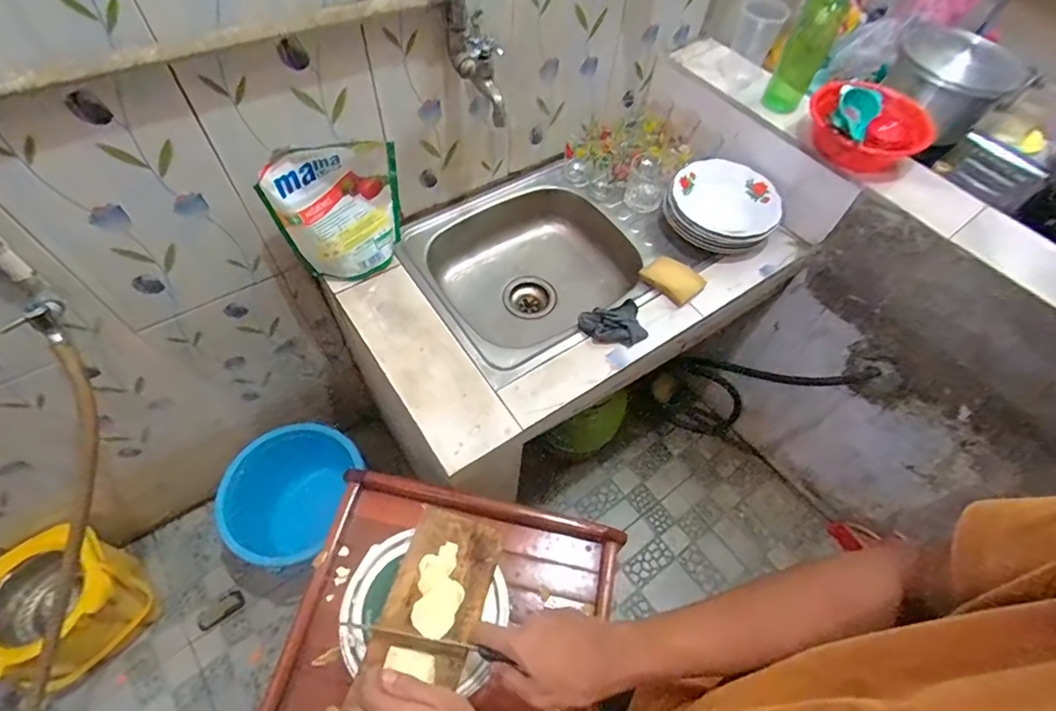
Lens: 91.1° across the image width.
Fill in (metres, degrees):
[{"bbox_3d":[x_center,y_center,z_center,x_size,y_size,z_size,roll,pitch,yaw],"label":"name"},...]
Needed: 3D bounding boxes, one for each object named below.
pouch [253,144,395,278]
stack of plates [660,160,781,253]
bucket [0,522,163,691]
[{"bbox_3d":[-0.298,-0.230,0.838,0.198,0.227,0.070,-24,63,-17],"label":"pouch"},{"bbox_3d":[0.383,-0.294,1.018,0.212,0.057,0.183,37,75,1],"label":"stack of plates"},{"bbox_3d":[-0.957,0.540,1.090,0.226,0.290,0.241,40,64,19],"label":"bucket"}]

